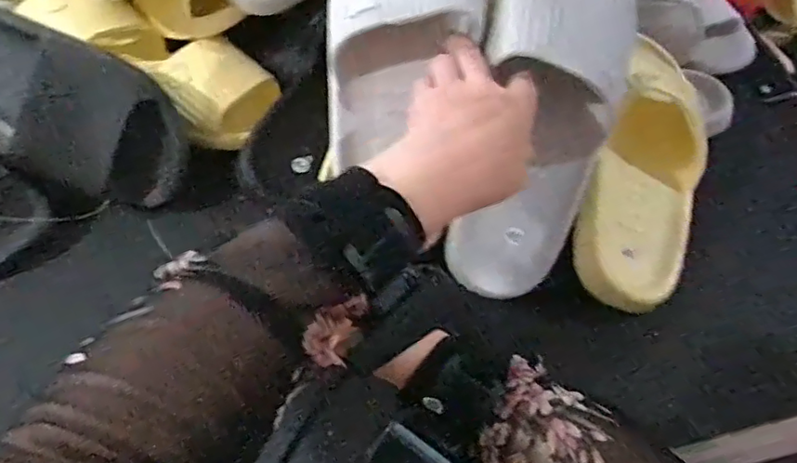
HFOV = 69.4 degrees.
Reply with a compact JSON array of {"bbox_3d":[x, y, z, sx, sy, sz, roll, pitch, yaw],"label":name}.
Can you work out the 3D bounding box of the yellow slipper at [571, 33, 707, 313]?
[{"bbox_3d":[0.201,-0.063,0.457,0.097,0.073,0.255,17,71,13],"label":"yellow slipper"}]

